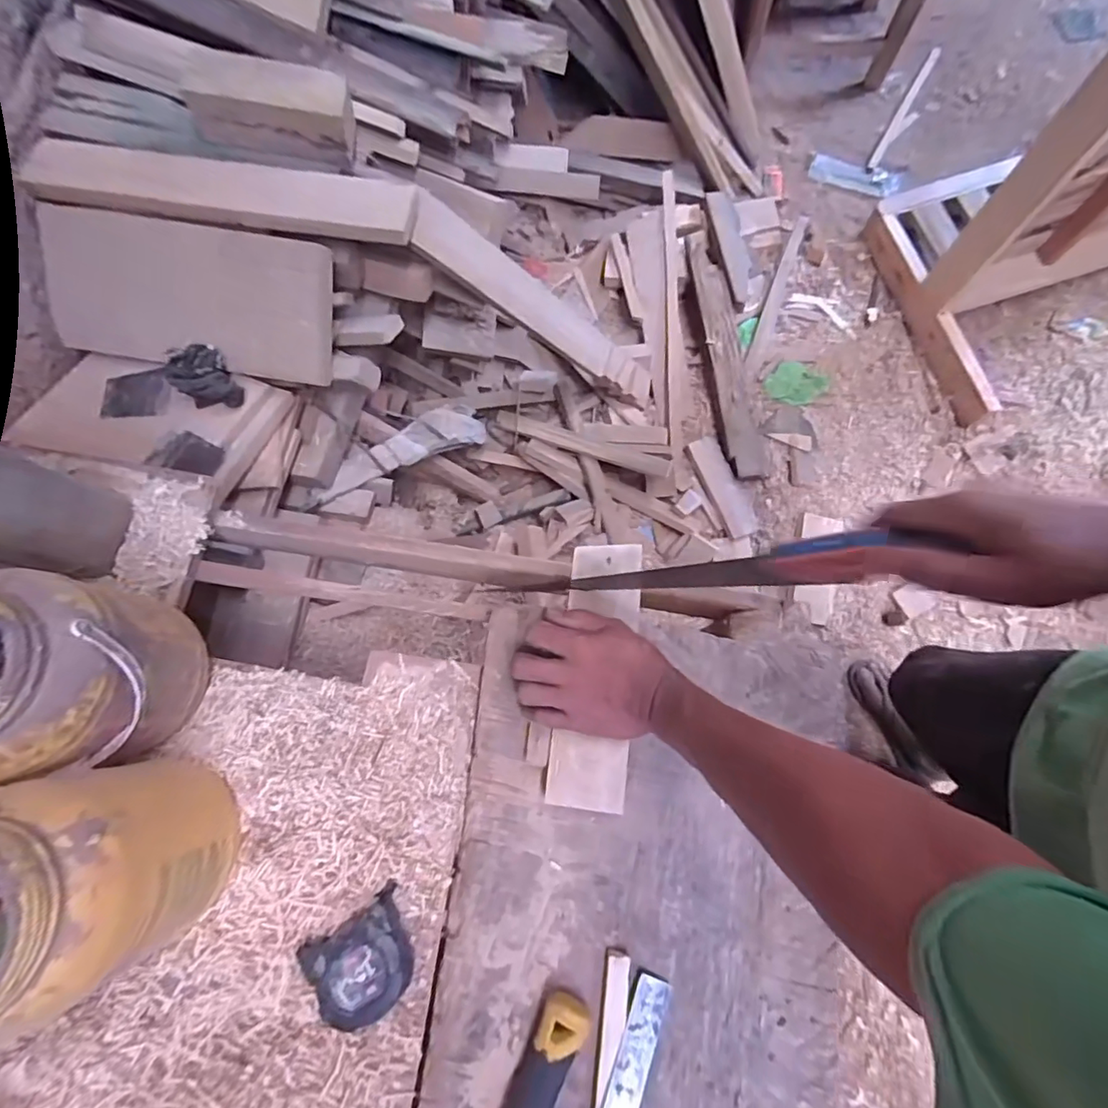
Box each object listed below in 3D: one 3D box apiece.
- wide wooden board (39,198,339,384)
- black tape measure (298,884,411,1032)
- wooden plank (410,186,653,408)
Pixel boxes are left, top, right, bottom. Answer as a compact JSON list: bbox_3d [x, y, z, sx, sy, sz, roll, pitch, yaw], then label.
[{"bbox_3d":[-0.527,-0.371,0.761,0.400,0.025,0.189,9,104,0],"label":"wide wooden board"},{"bbox_3d":[-0.172,0.369,0.477,0.085,0.032,0.082,-32,77,-8],"label":"black tape measure"},{"bbox_3d":[-0.001,-0.460,1.026,0.053,0.648,0.102,-17,71,38],"label":"wooden plank"}]

